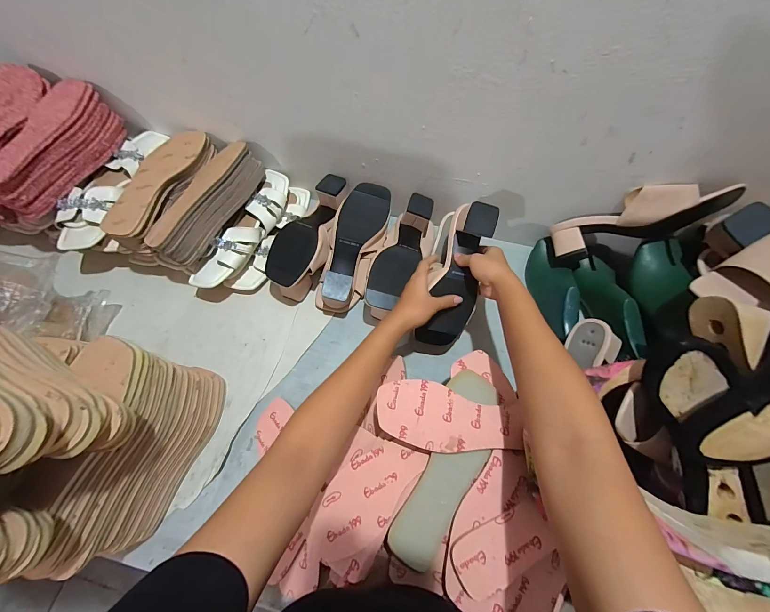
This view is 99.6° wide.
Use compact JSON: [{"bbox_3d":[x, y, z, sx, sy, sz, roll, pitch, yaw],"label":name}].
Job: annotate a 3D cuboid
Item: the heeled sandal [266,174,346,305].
[{"bbox_3d":[-0.137,-0.131,0.617,0.091,0.084,0.241,18,70,7],"label":"heeled sandal"}]

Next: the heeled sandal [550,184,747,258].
[{"bbox_3d":[0.382,-0.127,0.511,0.079,0.219,0.068,29,64,-35],"label":"heeled sandal"}]

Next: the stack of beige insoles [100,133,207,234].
[{"bbox_3d":[-0.401,-0.221,0.570,0.086,0.032,0.242,21,70,8],"label":"stack of beige insoles"}]

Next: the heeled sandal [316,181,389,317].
[{"bbox_3d":[-0.061,-0.108,0.579,0.093,0.079,0.247,19,90,8],"label":"heeled sandal"}]

